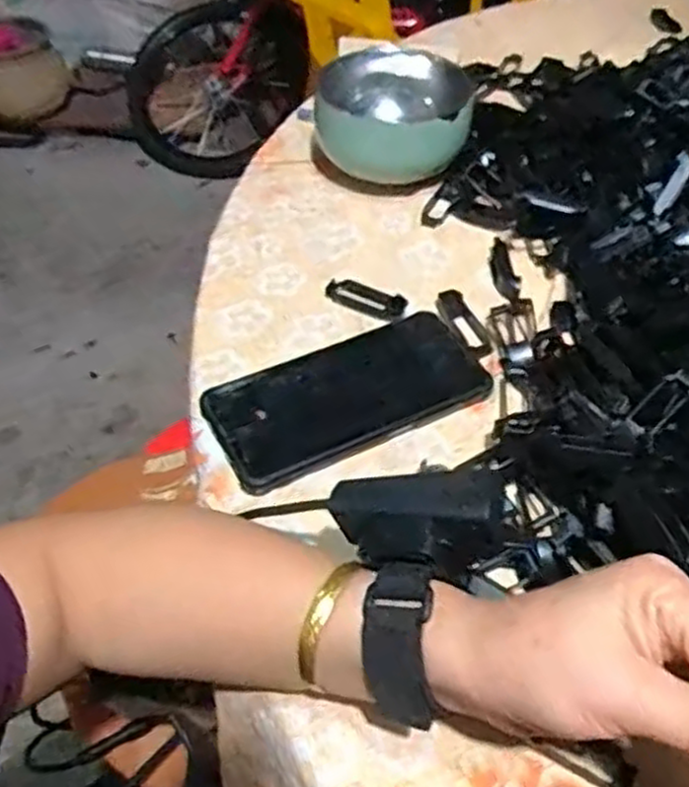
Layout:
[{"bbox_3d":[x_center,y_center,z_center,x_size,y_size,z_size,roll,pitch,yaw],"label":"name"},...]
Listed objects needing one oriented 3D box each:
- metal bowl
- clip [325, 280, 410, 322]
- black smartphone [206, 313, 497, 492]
[{"bbox_3d":[0.040,-0.231,0.619,0.126,0.059,0.118,7,48,6],"label":"metal bowl"},{"bbox_3d":[0.015,-0.063,0.512,0.056,0.009,0.022,29,54,23],"label":"clip"},{"bbox_3d":[0.004,0.000,0.455,0.164,0.009,0.080,-21,52,-19],"label":"black smartphone"}]

